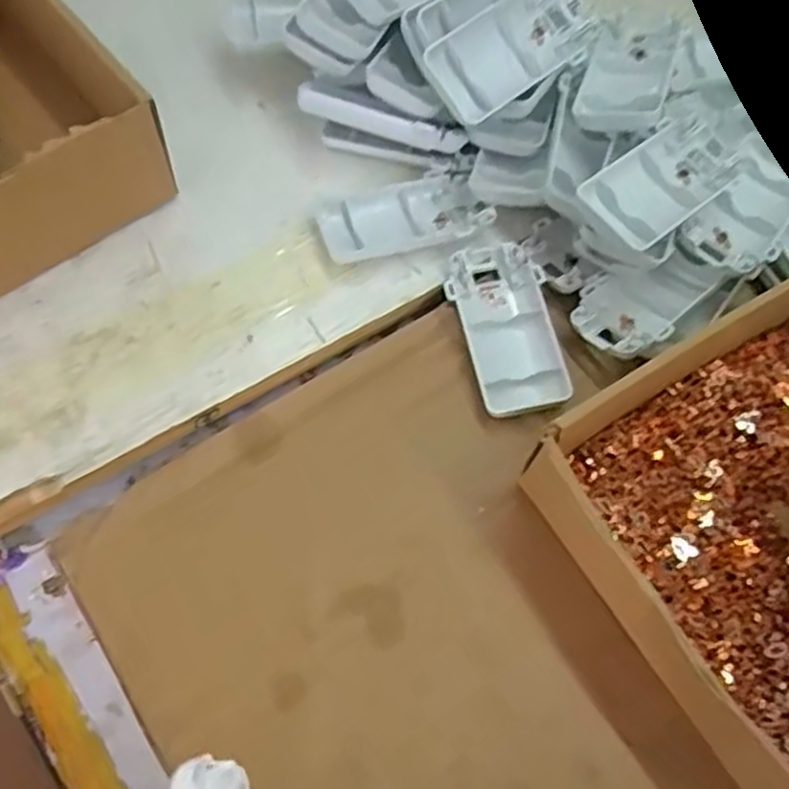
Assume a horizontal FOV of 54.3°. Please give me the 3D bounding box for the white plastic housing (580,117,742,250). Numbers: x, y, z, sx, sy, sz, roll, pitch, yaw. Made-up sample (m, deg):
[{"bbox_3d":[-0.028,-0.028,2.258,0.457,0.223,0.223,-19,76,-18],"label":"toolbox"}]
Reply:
[{"bbox_3d":[0.138,-0.109,0.393,0.094,0.012,0.046,-36,80,-25],"label":"white plastic housing"}]

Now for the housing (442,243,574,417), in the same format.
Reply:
[{"bbox_3d":[0.060,-0.034,0.414,0.050,0.022,0.095,-14,66,-8],"label":"housing"}]

